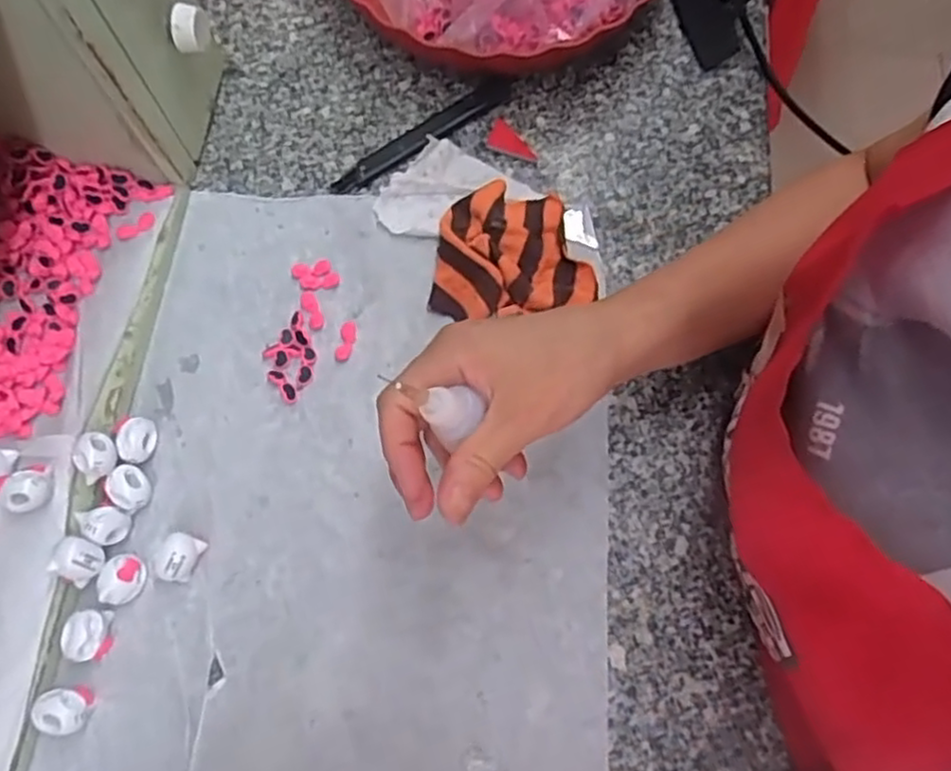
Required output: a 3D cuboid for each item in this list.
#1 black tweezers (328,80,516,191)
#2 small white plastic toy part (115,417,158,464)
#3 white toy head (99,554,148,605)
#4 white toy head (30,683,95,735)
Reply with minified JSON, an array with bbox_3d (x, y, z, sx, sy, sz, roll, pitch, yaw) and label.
[{"bbox_3d":[-0.037,-0.169,0.477,0.138,0.010,0.021,-34,73,-10],"label":"black tweezers"},{"bbox_3d":[-0.191,0.031,0.404,0.019,0.015,0.024,-12,71,-3],"label":"small white plastic toy part"},{"bbox_3d":[-0.189,0.104,0.381,0.018,0.020,0.025,14,72,6],"label":"white toy head"},{"bbox_3d":[-0.209,0.164,0.359,0.024,0.020,0.022,0,71,1],"label":"white toy head"}]

